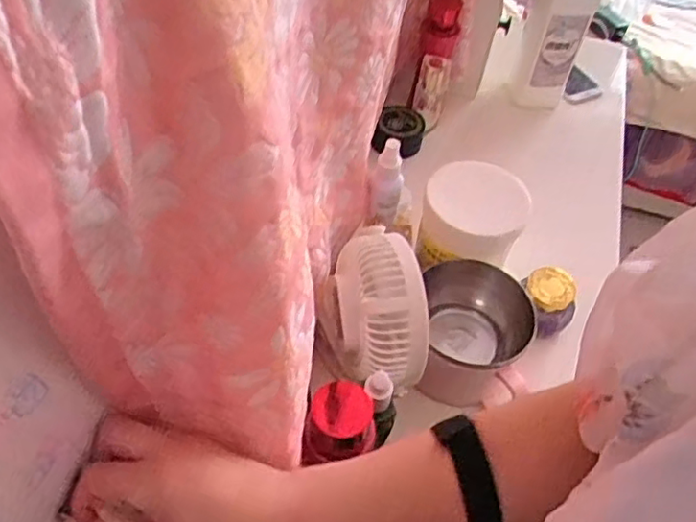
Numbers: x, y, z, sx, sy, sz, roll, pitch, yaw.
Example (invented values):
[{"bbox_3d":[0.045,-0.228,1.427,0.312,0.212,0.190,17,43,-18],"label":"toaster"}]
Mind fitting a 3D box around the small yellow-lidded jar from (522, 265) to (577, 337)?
[{"bbox_3d":[0.240,0.045,0.754,0.063,0.048,0.061,3,50,-3],"label":"small yellow-lidded jar"}]

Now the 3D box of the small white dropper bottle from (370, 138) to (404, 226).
[{"bbox_3d":[0.045,-0.091,0.735,0.039,0.102,0.039,19,51,10],"label":"small white dropper bottle"}]

